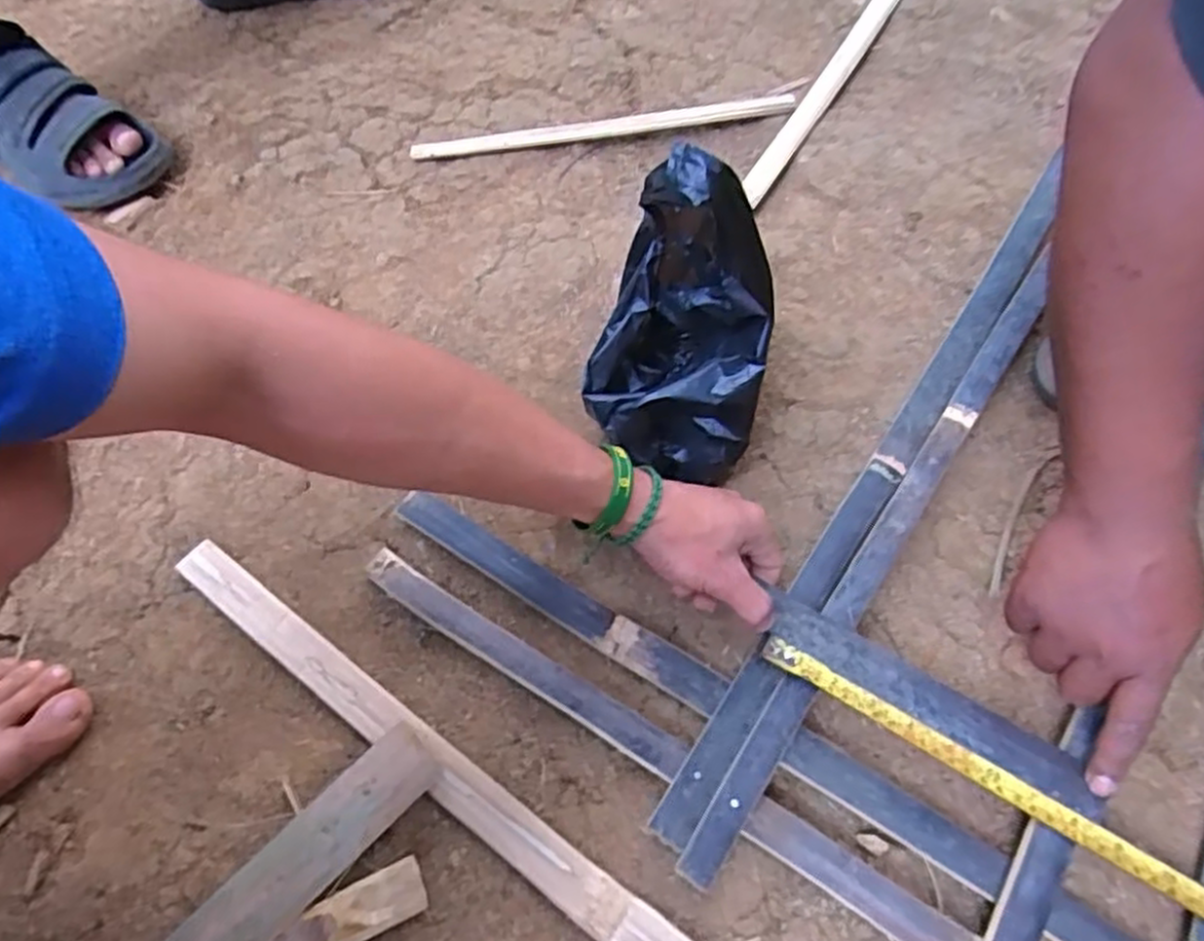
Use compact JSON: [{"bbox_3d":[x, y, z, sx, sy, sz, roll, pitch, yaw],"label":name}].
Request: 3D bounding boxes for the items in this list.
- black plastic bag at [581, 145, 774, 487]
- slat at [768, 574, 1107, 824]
[{"bbox_3d":[0.052,-0.103,0.507,0.118,0.200,0.121,11,63,6],"label":"black plastic bag"},{"bbox_3d":[0.202,0.142,0.480,0.211,0.006,0.032,30,66,16],"label":"slat"}]

